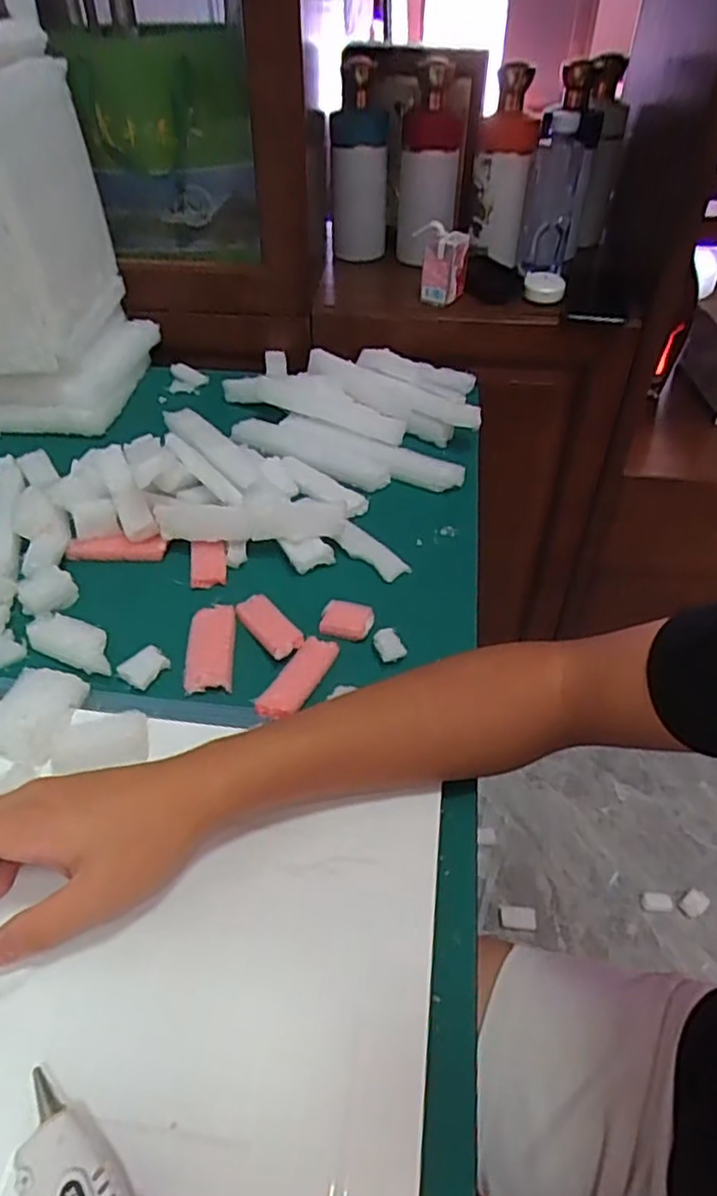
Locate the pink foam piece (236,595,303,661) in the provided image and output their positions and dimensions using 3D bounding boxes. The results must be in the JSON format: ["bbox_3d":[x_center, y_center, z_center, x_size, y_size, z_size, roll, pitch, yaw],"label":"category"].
[{"bbox_3d":[-0.068,0.019,0.515,0.026,0.009,0.067,-27,49,-26],"label":"pink foam piece"}]

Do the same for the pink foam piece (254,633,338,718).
[{"bbox_3d":[-0.042,0.054,0.480,0.025,0.012,0.081,20,46,20],"label":"pink foam piece"}]

